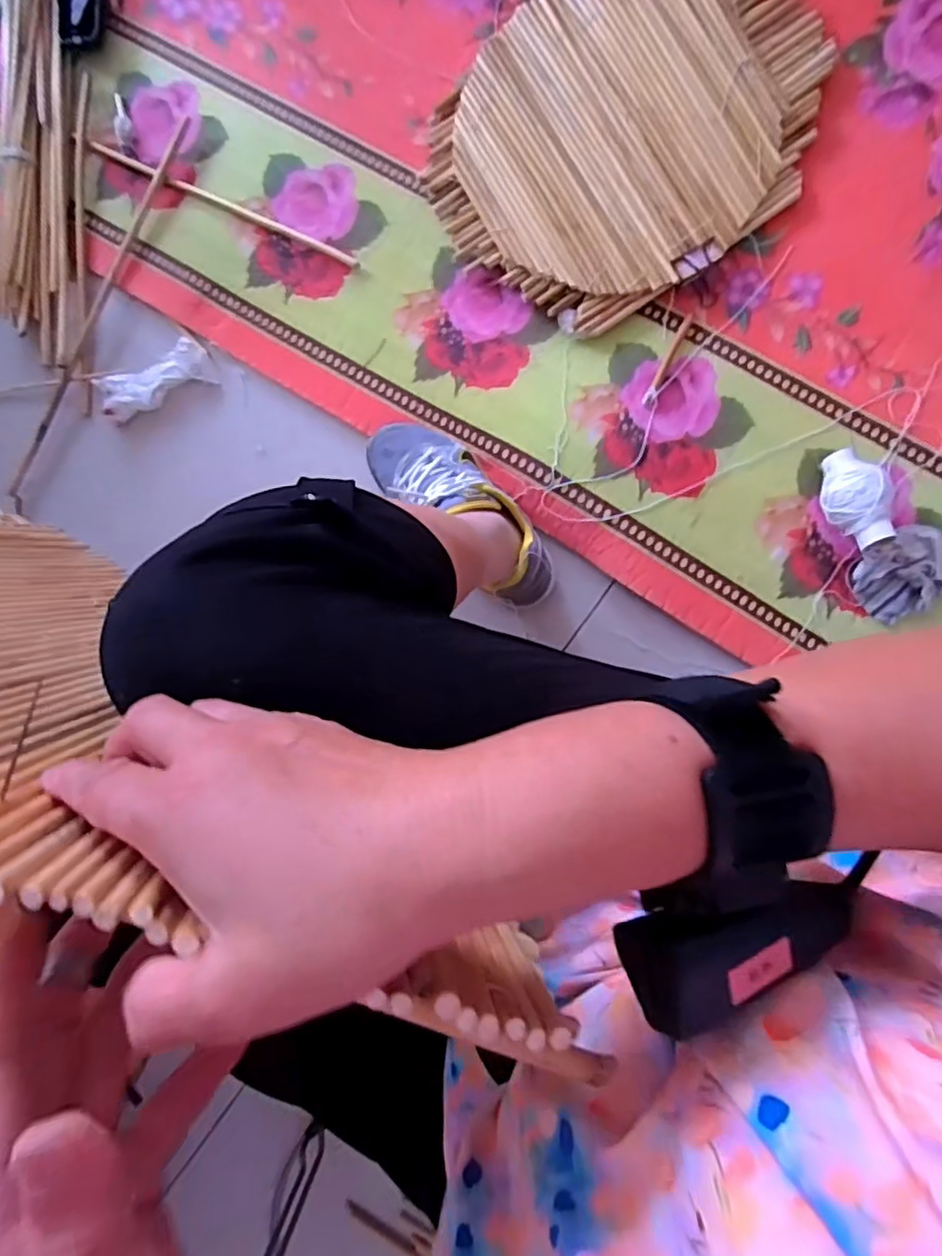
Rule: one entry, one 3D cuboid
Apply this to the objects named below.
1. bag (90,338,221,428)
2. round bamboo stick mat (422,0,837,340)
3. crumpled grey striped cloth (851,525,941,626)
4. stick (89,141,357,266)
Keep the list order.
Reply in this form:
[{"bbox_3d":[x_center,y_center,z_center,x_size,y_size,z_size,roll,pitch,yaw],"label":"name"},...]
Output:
[{"bbox_3d":[-0.385,-0.299,0.772,0.143,0.021,0.063,-19,87,7],"label":"bag"},{"bbox_3d":[0.168,-0.540,0.692,0.422,0.026,0.340,-30,85,6],"label":"round bamboo stick mat"},{"bbox_3d":[0.463,-0.058,0.659,0.126,0.016,0.089,-16,87,7],"label":"crumpled grey striped cloth"},{"bbox_3d":[-0.295,-0.505,0.756,0.364,0.011,0.011,27,93,7],"label":"stick"}]

